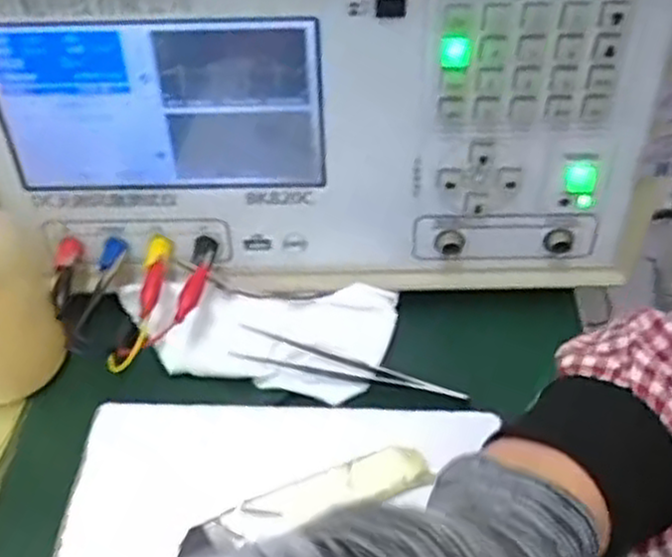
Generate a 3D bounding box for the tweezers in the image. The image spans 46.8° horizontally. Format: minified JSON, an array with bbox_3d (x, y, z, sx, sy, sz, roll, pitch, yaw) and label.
[{"bbox_3d":[0.006,0.044,0.403,0.121,0.014,0.017,8,44,12],"label":"tweezers"}]

